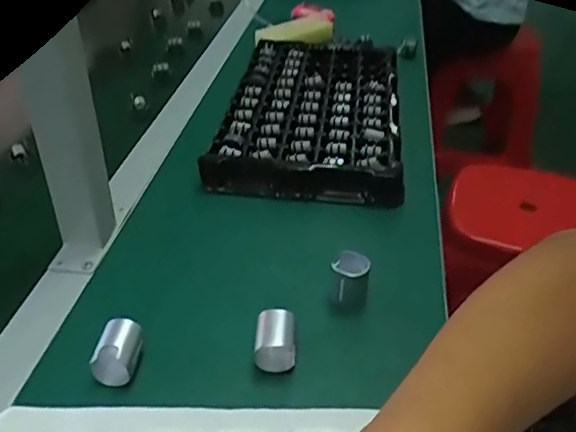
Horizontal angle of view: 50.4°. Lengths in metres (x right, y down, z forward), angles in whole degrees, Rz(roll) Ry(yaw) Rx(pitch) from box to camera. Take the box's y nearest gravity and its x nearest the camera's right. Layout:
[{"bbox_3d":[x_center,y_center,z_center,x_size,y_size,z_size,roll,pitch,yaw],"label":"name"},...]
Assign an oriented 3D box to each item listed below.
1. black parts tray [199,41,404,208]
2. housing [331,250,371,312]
[{"bbox_3d":[0.036,-0.144,0.768,0.199,0.037,0.397,5,34,5],"label":"black parts tray"},{"bbox_3d":[0.051,0.053,0.499,0.030,0.042,0.031,1,34,-1],"label":"housing"}]

